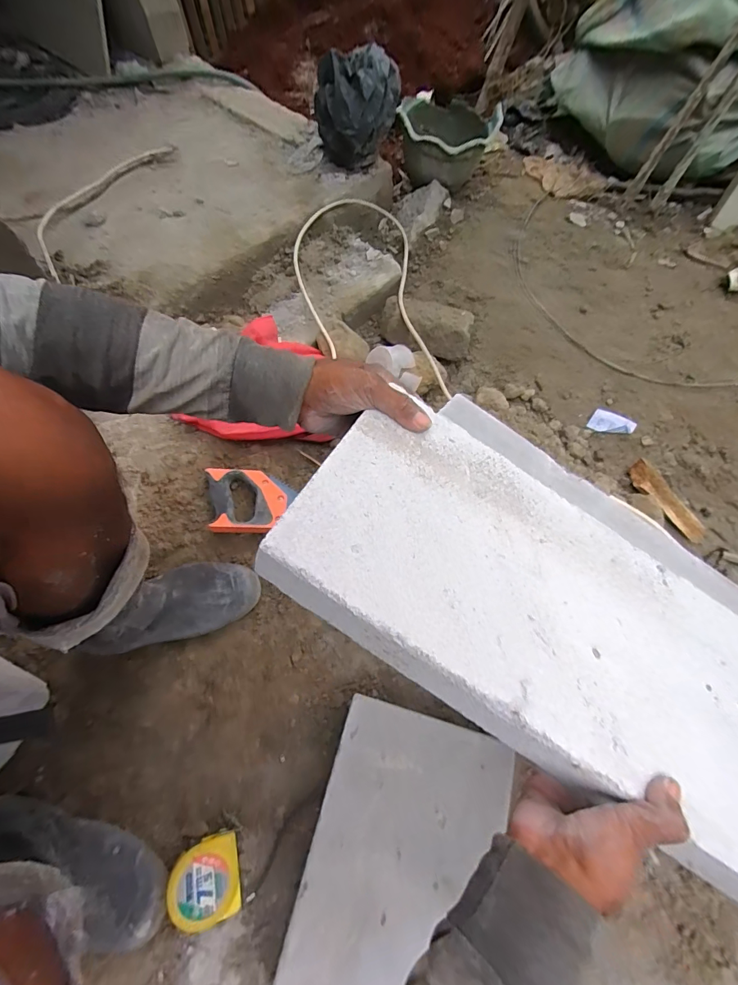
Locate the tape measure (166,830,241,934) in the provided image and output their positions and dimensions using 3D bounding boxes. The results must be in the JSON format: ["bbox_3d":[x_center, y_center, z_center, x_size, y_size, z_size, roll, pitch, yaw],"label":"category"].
[{"bbox_3d":[-0.185,0.438,0.462,0.073,0.037,0.074,-5,60,-22],"label":"tape measure"}]

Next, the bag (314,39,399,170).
[{"bbox_3d":[-0.022,-0.809,0.887,0.178,0.194,0.138,-4,66,0],"label":"bag"}]

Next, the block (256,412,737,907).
[{"bbox_3d":[0.203,0.136,0.344,0.582,0.066,0.212,31,67,-2],"label":"block"}]

